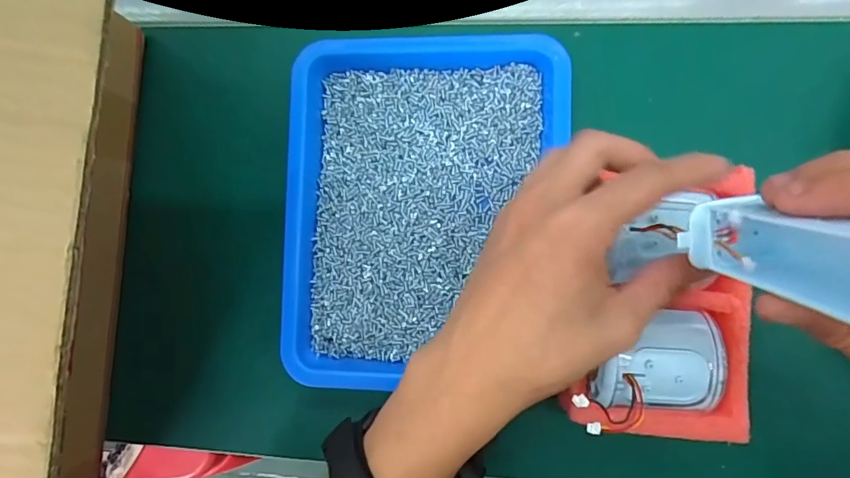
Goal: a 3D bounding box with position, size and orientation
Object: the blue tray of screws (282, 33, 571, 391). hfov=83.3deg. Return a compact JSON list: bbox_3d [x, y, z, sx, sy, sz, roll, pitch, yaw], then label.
[{"bbox_3d":[-0.001,-0.019,0.305,0.170,0.027,0.220,1,88,4],"label":"blue tray of screws"}]

